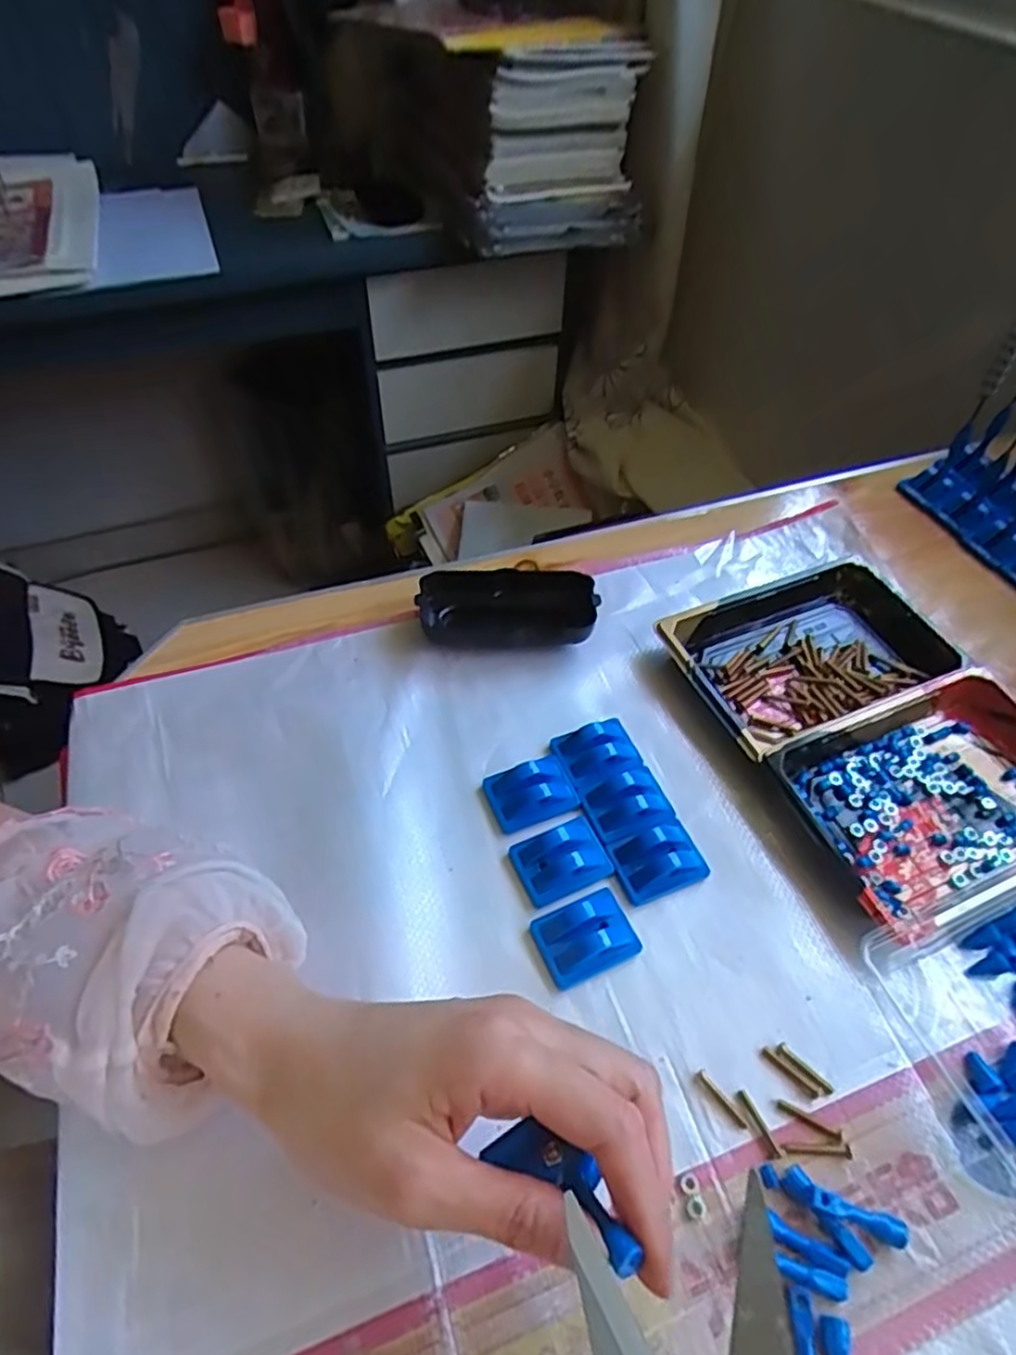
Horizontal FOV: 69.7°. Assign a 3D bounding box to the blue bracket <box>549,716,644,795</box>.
[{"bbox_3d":[0.050,0.041,0.401,0.044,0.012,0.038,-15,53,-14],"label":"blue bracket"}]

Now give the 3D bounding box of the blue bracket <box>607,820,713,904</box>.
[{"bbox_3d":[0.076,0.091,0.369,0.044,0.016,0.033,-17,53,-15],"label":"blue bracket"}]

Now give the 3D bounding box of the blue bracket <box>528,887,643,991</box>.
[{"bbox_3d":[0.037,0.120,0.343,0.046,0.018,0.034,-18,54,-16],"label":"blue bracket"}]

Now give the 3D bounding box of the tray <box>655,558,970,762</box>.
[{"bbox_3d":[0.191,-0.017,0.450,0.177,0.023,0.106,-20,54,-17],"label":"tray"}]

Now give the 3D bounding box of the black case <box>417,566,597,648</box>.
[{"bbox_3d":[-0.001,-0.042,0.460,0.107,0.025,0.053,-1,51,-3],"label":"black case"}]

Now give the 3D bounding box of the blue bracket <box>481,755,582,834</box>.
[{"bbox_3d":[0.013,0.060,0.389,0.045,0.011,0.034,-16,53,-15],"label":"blue bracket"}]

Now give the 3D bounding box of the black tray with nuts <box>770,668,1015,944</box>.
[{"bbox_3d":[0.230,0.059,0.384,0.164,0.030,0.106,-18,54,-16],"label":"black tray with nuts"}]

